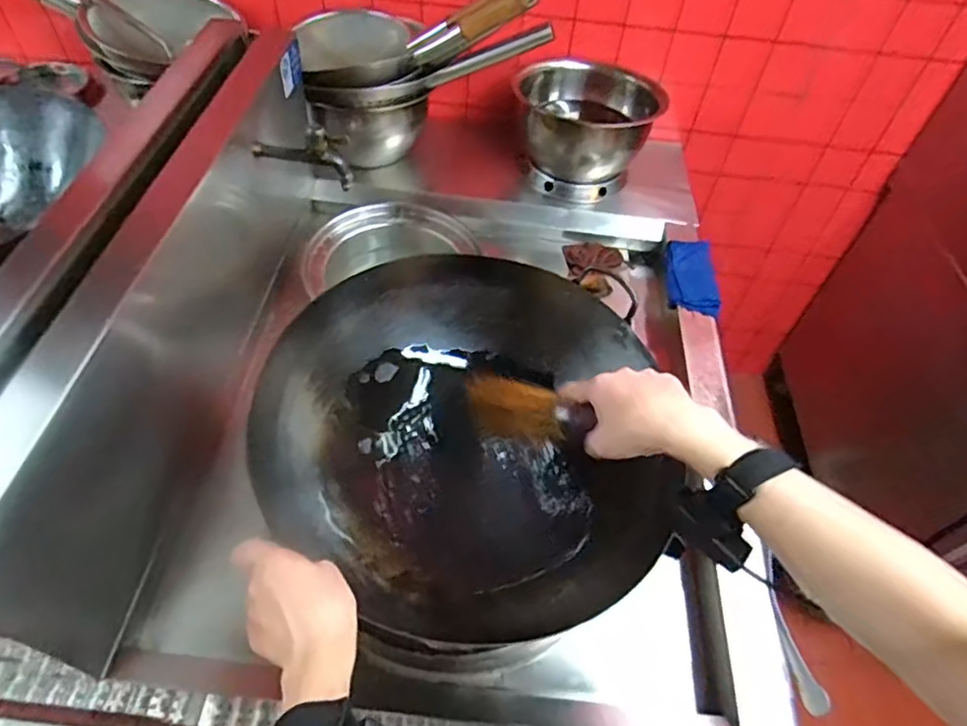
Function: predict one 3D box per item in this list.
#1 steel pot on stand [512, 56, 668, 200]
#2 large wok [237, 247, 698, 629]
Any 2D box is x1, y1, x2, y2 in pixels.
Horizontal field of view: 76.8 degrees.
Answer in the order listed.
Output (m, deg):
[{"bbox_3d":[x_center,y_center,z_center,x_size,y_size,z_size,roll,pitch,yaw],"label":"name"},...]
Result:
[{"bbox_3d":[0.205,-0.468,1.249,0.272,0.200,0.213,3,52,-3],"label":"steel pot on stand"},{"bbox_3d":[-0.031,0.089,0.753,0.436,0.163,0.445,7,52,0],"label":"large wok"}]

